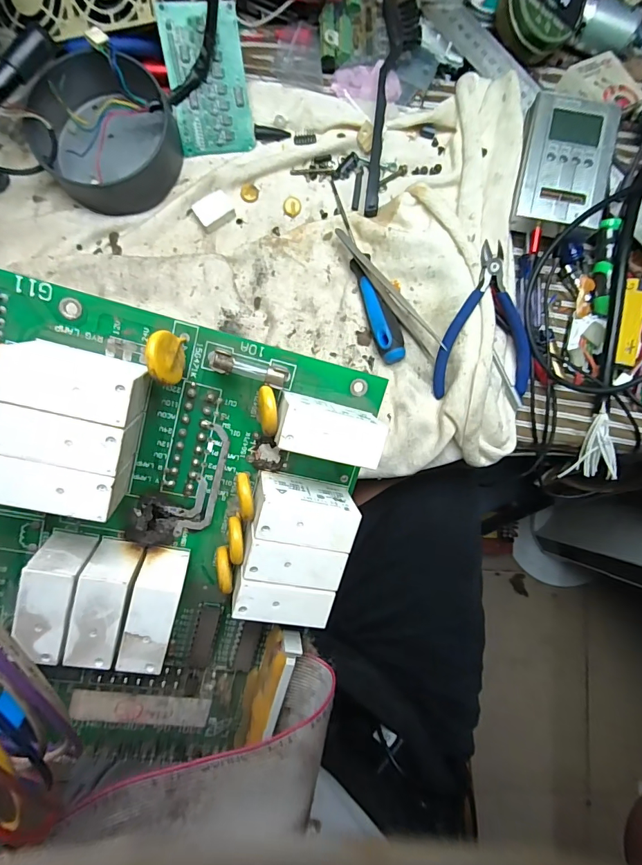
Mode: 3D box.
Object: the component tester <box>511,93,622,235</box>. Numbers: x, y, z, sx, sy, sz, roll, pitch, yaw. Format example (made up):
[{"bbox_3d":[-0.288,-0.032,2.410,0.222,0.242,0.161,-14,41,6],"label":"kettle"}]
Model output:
[{"bbox_3d":[0.195,-0.215,0.339,0.068,0.028,0.100,6,85,-2],"label":"component tester"}]

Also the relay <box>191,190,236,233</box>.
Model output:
[{"bbox_3d":[-0.090,-0.186,0.350,0.032,0.012,0.022,-38,88,-5],"label":"relay"}]

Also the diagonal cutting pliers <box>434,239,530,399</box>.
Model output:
[{"bbox_3d":[0.126,-0.085,0.328,0.078,0.009,0.114,-7,106,-9],"label":"diagonal cutting pliers"}]

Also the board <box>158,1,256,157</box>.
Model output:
[{"bbox_3d":[-0.090,-0.282,0.338,0.060,0.006,0.096,-11,117,-11],"label":"board"}]

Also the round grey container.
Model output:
[{"bbox_3d":[-0.171,-0.239,0.329,0.104,0.048,0.108,-32,88,-5],"label":"round grey container"}]

